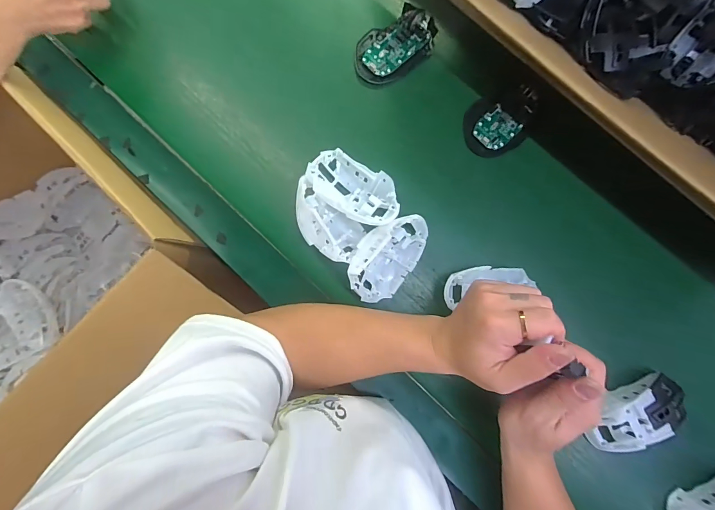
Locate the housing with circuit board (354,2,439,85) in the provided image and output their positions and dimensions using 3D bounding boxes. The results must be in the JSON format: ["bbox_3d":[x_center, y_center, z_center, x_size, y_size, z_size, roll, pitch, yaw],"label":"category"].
[{"bbox_3d":[0.049,-0.277,0.475,0.115,0.030,0.071,-37,86,-4],"label":"housing with circuit board"}]

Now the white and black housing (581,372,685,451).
[{"bbox_3d":[0.315,0.179,0.408,0.107,0.035,0.060,-22,85,-3],"label":"white and black housing"}]

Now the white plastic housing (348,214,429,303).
[{"bbox_3d":[0.034,0.002,0.428,0.111,0.034,0.068,-45,129,-12],"label":"white plastic housing"}]

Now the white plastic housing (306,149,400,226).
[{"bbox_3d":[-0.004,-0.077,0.447,0.113,0.045,0.065,29,85,2],"label":"white plastic housing"}]

